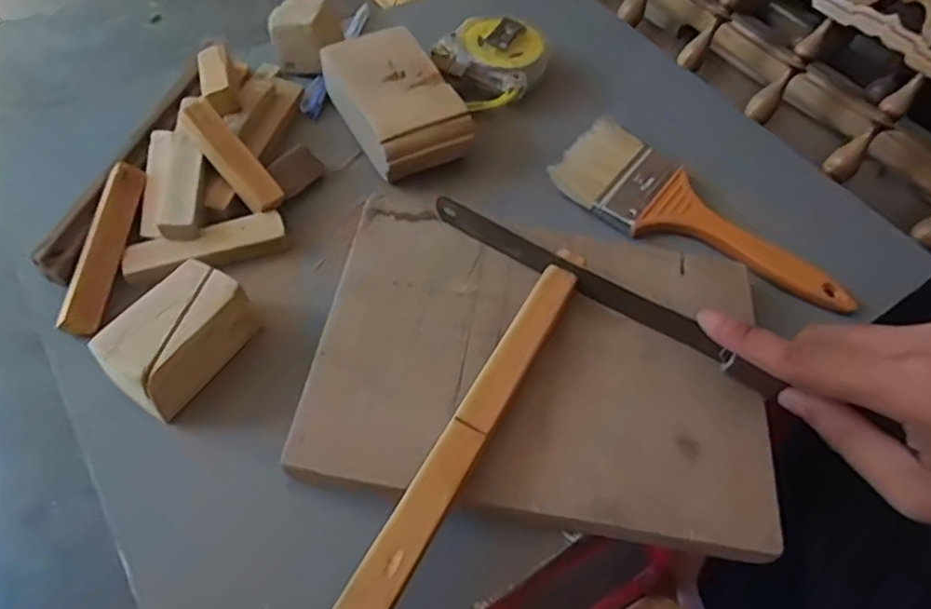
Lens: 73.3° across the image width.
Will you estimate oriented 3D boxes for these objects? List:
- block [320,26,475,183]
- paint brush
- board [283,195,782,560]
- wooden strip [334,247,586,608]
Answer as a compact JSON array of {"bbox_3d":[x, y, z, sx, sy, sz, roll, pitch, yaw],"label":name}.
[{"bbox_3d":[-0.046,-0.129,0.401,0.067,0.035,0.105,-25,61,-19],"label":"block"},{"bbox_3d":[0.140,-0.050,0.381,0.187,0.010,0.067,39,62,20],"label":"paint brush"},{"bbox_3d":[0.038,0.022,0.311,0.213,0.013,0.165,9,57,2],"label":"board"},{"bbox_3d":[-0.021,0.087,0.247,0.018,0.007,0.302,26,58,13],"label":"wooden strip"}]

